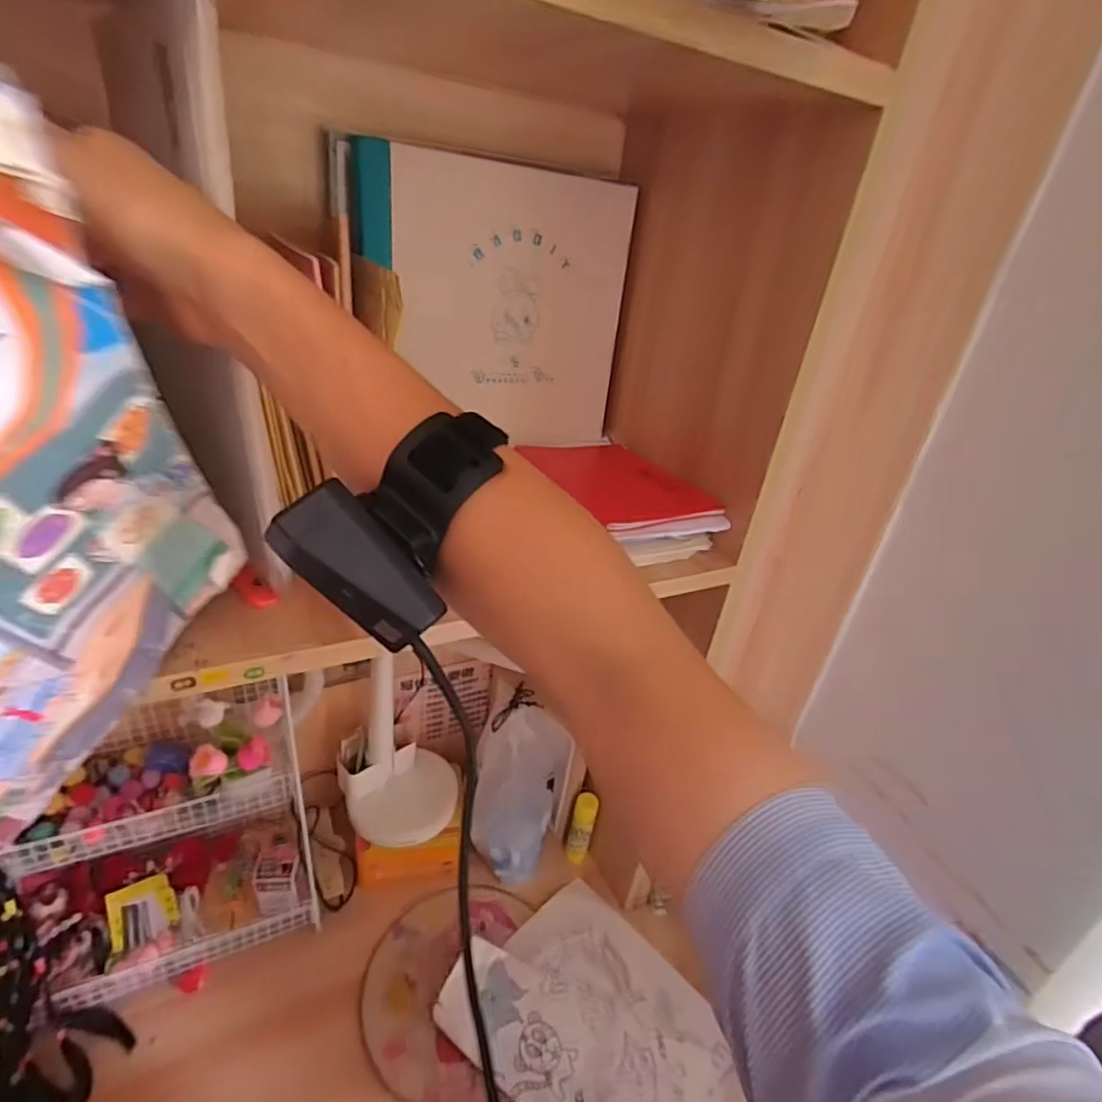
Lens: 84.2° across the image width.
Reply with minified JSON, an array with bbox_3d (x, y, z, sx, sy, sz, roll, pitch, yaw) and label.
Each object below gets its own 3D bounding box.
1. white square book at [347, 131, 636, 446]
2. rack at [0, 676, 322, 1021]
[{"bbox_3d":[-0.029,-0.226,0.586,0.219,0.236,0.021,-7,30,-23],"label":"white square book"},{"bbox_3d":[-0.415,0.316,0.668,0.259,0.291,0.163,-9,31,-27],"label":"rack"}]

